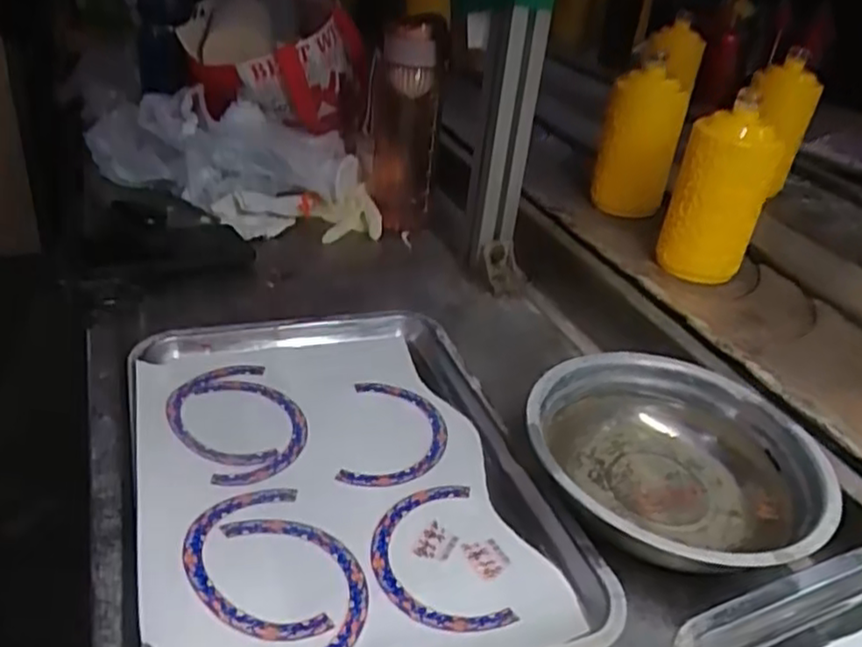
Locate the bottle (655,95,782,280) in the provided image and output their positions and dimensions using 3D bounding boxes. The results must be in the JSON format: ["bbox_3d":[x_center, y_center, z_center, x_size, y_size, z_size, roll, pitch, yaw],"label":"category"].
[{"bbox_3d":[0.288,-0.126,0.705,0.065,0.177,0.075,-24,42,-36],"label":"bottle"}]

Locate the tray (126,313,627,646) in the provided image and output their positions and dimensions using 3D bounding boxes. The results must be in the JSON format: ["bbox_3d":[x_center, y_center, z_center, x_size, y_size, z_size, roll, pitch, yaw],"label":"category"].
[{"bbox_3d":[-0.059,0.101,0.469,0.255,0.032,0.339,-9,35,-20],"label":"tray"}]

